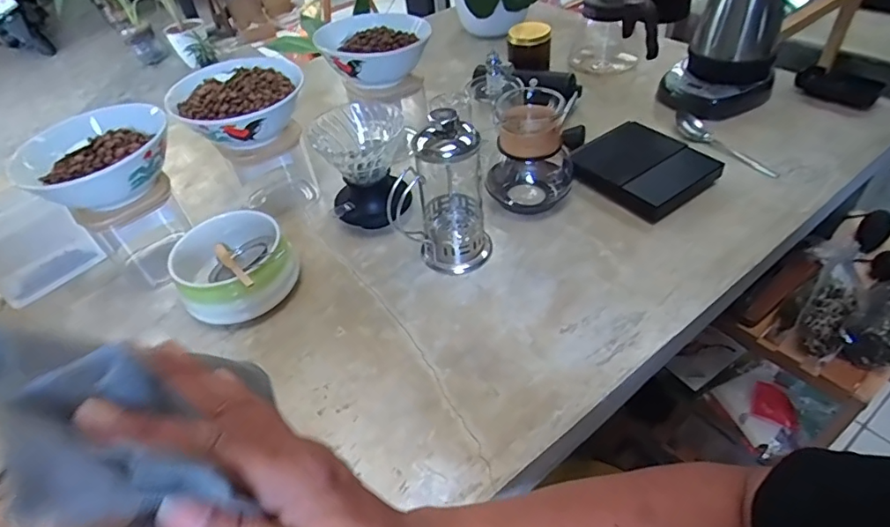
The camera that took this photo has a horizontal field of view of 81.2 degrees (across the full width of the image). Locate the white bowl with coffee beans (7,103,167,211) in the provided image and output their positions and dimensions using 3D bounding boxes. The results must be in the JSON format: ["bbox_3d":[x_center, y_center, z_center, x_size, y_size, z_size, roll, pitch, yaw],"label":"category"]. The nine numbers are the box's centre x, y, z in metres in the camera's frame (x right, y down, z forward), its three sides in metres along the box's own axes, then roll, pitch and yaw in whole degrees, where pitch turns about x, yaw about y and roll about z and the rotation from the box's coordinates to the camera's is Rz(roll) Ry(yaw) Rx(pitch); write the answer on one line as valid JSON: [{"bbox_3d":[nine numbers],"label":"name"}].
[{"bbox_3d":[-0.368,-0.108,0.560,0.150,0.067,0.123,-35,50,-25],"label":"white bowl with coffee beans"}]

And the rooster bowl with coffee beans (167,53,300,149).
[{"bbox_3d":[-0.250,-0.200,0.632,0.152,0.058,0.153,-4,43,4],"label":"rooster bowl with coffee beans"}]

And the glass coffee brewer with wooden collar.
[{"bbox_3d":[0.110,-0.140,0.651,0.096,0.130,0.111,9,45,17],"label":"glass coffee brewer with wooden collar"}]

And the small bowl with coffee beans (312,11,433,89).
[{"bbox_3d":[-0.102,-0.287,0.702,0.124,0.068,0.131,-4,44,4],"label":"small bowl with coffee beans"}]

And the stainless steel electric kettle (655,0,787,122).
[{"bbox_3d":[0.400,-0.329,0.742,0.132,0.200,0.139,31,56,33],"label":"stainless steel electric kettle"}]

